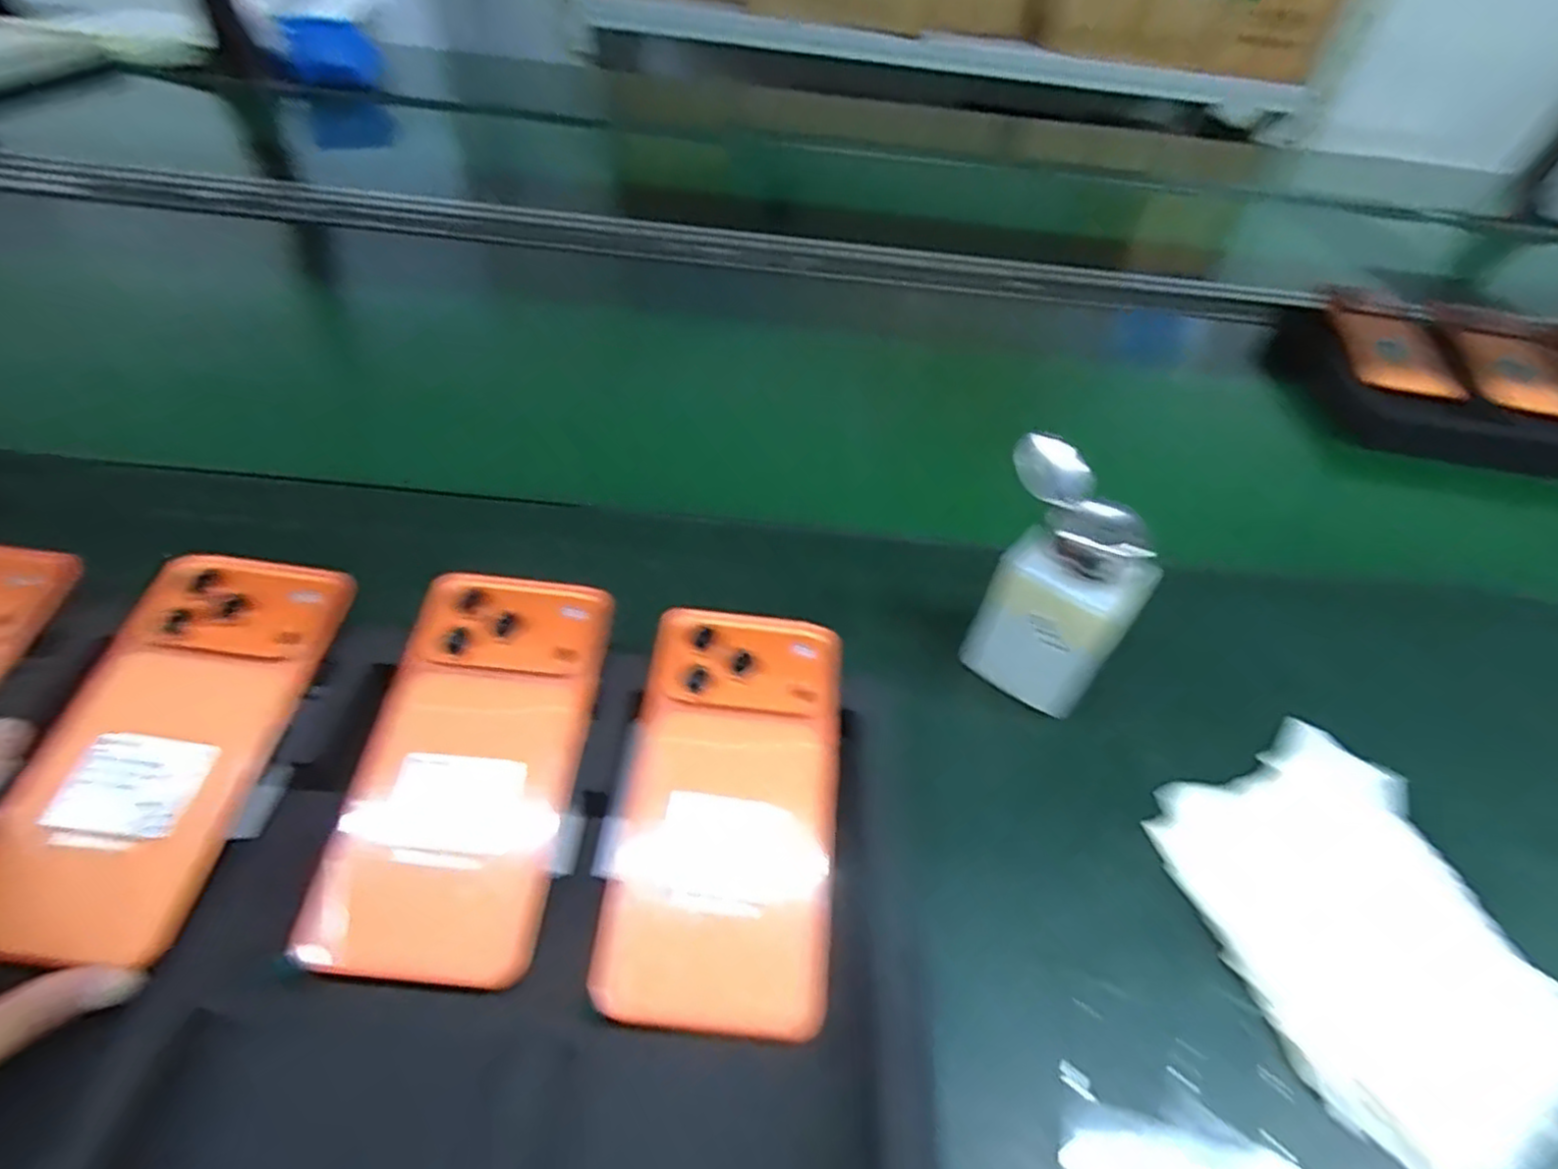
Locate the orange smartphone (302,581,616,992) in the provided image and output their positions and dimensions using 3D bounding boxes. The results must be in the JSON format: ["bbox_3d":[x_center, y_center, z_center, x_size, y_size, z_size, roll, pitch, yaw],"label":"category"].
[{"bbox_3d":[-0.121,0.068,0.292,0.077,0.013,0.162,8,60,1],"label":"orange smartphone"}]

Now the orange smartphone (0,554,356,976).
[{"bbox_3d":[-0.240,0.059,0.287,0.079,0.014,0.159,9,59,2],"label":"orange smartphone"}]

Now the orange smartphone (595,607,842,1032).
[{"bbox_3d":[-0.020,0.085,0.289,0.082,0.011,0.159,5,58,2],"label":"orange smartphone"}]

